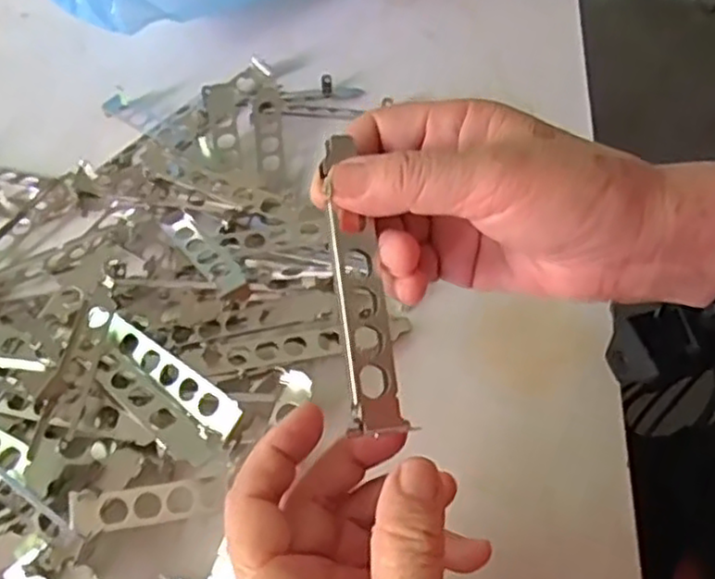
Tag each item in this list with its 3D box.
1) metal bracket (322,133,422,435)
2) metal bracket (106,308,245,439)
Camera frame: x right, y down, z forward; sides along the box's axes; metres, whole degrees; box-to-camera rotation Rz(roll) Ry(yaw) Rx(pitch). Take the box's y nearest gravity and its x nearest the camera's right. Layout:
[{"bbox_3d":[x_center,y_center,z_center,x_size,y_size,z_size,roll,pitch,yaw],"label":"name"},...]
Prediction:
[{"bbox_3d":[-0.001,-0.002,0.279,0.021,0.009,0.117,-11,82,-3],"label":"metal bracket"},{"bbox_3d":[-0.099,0.043,0.367,0.101,0.007,0.020,30,102,29],"label":"metal bracket"}]

